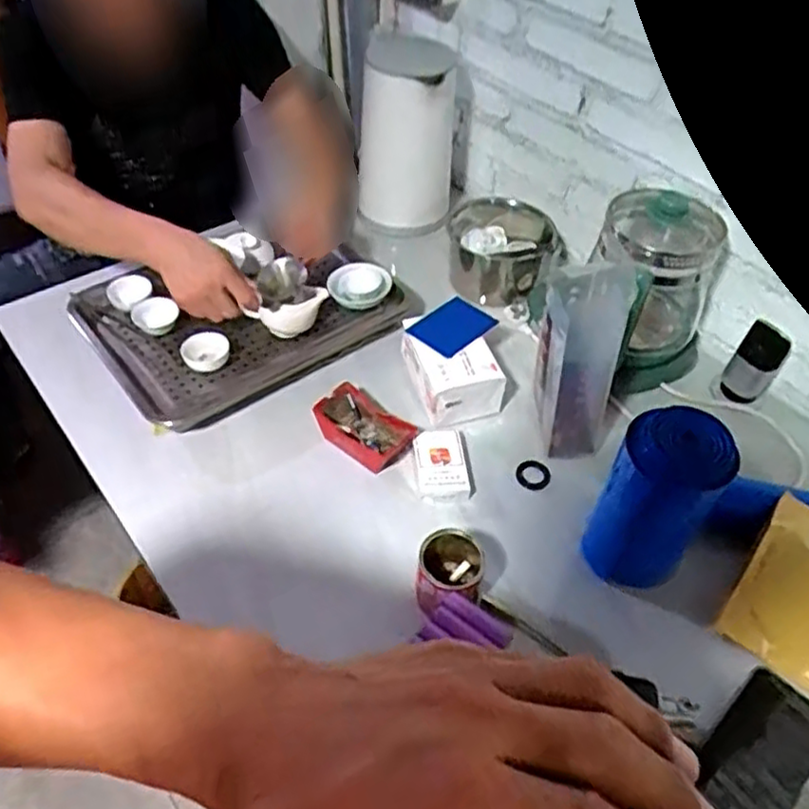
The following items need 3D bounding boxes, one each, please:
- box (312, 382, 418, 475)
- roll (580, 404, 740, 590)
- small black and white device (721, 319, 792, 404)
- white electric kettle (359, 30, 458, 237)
[{"bbox_3d":[-0.047,0.026,0.835,0.070,0.035,0.111,-34,57,-29],"label":"box"},{"bbox_3d":[0.237,0.099,0.680,0.093,0.190,0.101,1,48,-2],"label":"roll"},{"bbox_3d":[0.436,-0.053,0.882,0.049,0.110,0.033,33,55,25],"label":"small black and white device"},{"bbox_3d":[0.000,-0.400,1.081,0.140,0.234,0.163,0,48,-3],"label":"white electric kettle"}]

